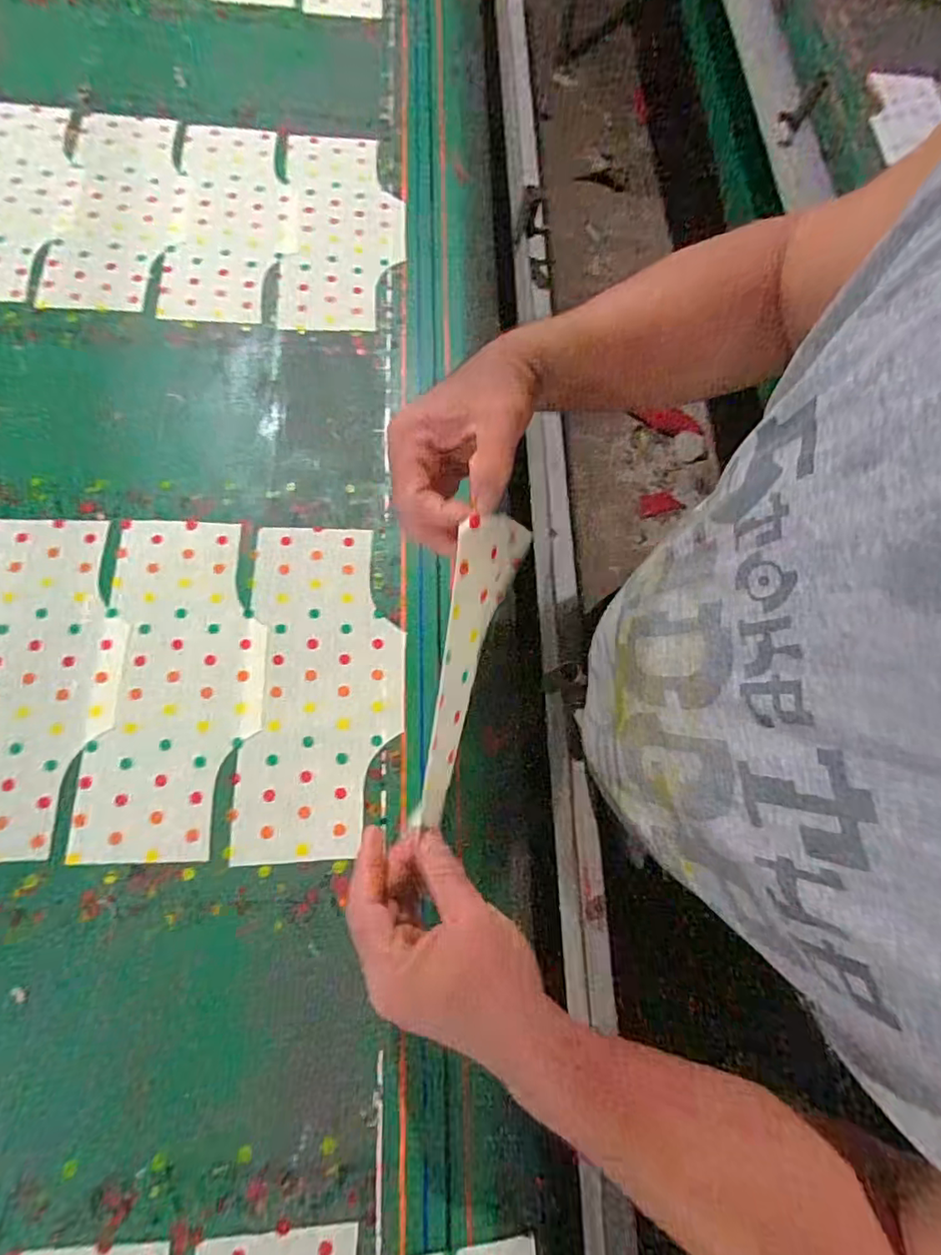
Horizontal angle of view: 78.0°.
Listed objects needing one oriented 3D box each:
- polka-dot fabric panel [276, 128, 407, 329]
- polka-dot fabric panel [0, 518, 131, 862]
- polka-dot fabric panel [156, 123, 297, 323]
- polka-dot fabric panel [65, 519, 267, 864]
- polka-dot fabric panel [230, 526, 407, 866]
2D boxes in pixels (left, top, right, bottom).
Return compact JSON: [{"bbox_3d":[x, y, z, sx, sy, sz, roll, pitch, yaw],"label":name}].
[{"bbox_3d":[-0.142,-0.448,0.652,0.132,0.009,0.281,-2,72,-6],"label":"polka-dot fabric panel"},{"bbox_3d":[-0.359,0.040,0.477,0.133,0.005,0.280,0,73,-5],"label":"polka-dot fabric panel"},{"bbox_3d":[-0.263,-0.454,0.642,0.129,0.006,0.281,-1,72,-6],"label":"polka-dot fabric panel"},{"bbox_3d":[-0.243,0.041,0.486,0.131,0.006,0.283,0,72,-6],"label":"polka-dot fabric panel"},{"bbox_3d":[-0.124,0.045,0.498,0.130,0.004,0.282,-1,73,-6],"label":"polka-dot fabric panel"}]

